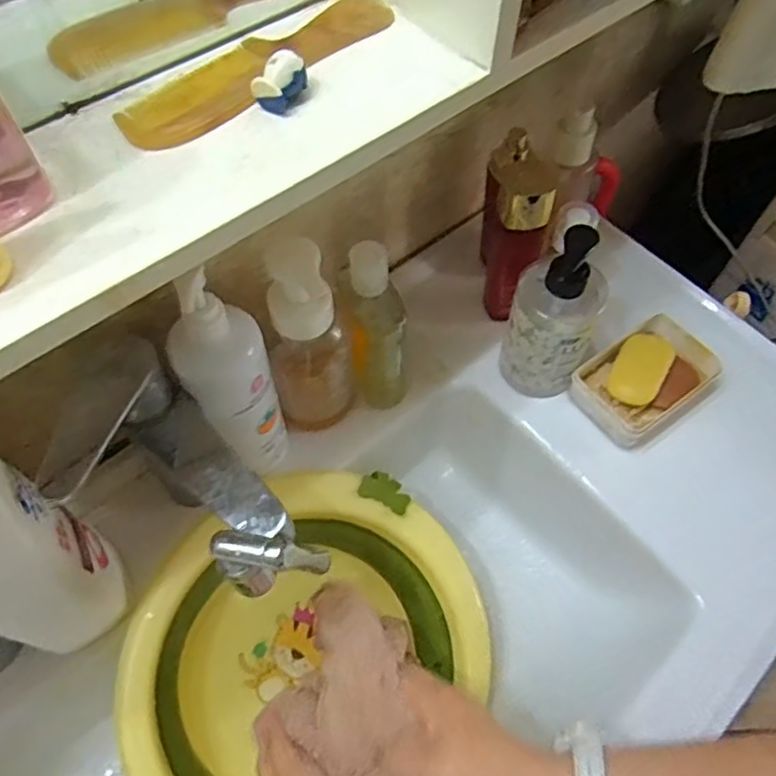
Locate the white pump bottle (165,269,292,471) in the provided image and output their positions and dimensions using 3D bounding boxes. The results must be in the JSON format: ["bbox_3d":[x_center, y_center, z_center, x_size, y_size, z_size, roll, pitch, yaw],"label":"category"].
[{"bbox_3d":[-0.108,0.000,0.447,0.059,0.195,0.051,-28,65,-16],"label":"white pump bottle"}]

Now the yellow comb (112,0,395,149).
[{"bbox_3d":[-0.063,-0.166,0.320,0.040,0.004,0.159,41,67,19],"label":"yellow comb"}]

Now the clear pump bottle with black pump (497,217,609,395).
[{"bbox_3d":[0.138,-0.059,0.517,0.071,0.170,0.070,1,60,-1],"label":"clear pump bottle with black pump"}]

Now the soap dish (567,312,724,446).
[{"bbox_3d":[0.226,-0.003,0.562,0.114,0.049,0.081,-30,66,-17],"label":"soap dish"}]

